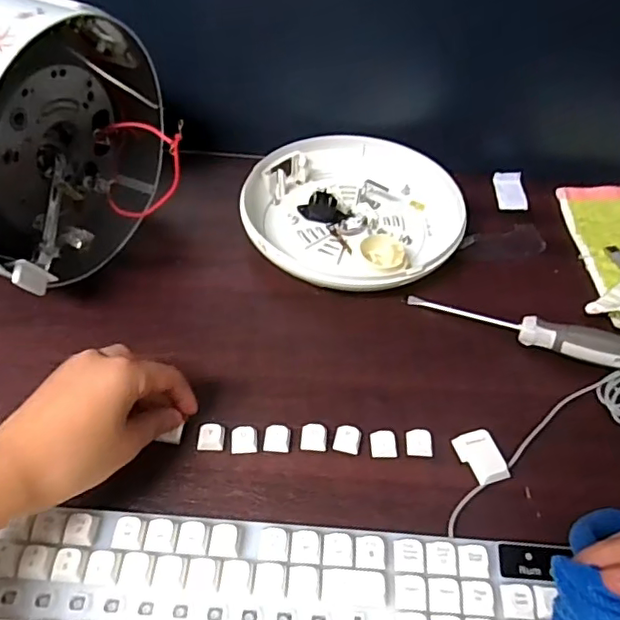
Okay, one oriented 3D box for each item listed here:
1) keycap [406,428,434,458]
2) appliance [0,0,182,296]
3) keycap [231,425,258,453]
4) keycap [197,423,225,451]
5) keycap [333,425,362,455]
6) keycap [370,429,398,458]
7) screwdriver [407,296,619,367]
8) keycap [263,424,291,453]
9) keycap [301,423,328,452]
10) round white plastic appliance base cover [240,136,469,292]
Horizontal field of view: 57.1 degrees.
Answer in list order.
[{"bbox_3d":[0.076,0.092,0.396,0.018,0.007,0.020,2,49,-1],"label":"keycap"},{"bbox_3d":[-0.233,-0.136,0.446,0.173,0.206,0.207,18,51,12],"label":"appliance"},{"bbox_3d":[-0.045,0.089,0.391,0.018,0.011,0.017,1,49,-2],"label":"keycap"},{"bbox_3d":[-0.068,0.087,0.392,0.018,0.008,0.018,2,49,-1],"label":"keycap"},{"bbox_3d":[0.026,0.090,0.394,0.018,0.011,0.017,10,50,6],"label":"keycap"},{"bbox_3d":[0.051,0.092,0.394,0.017,0.006,0.019,0,50,-3],"label":"keycap"},{"bbox_3d":[0.167,0.011,0.455,0.174,0.026,0.020,22,52,15],"label":"screwdriver"},{"bbox_3d":[-0.022,0.089,0.394,0.018,0.008,0.019,5,49,2],"label":"keycap"},{"bbox_3d":[0.003,0.088,0.395,0.018,0.008,0.019,5,49,2],"label":"keycap"},{"bbox_3d":[0.042,-0.097,0.538,0.199,0.033,0.195,1,49,-2],"label":"round white plastic appliance base cover"}]

